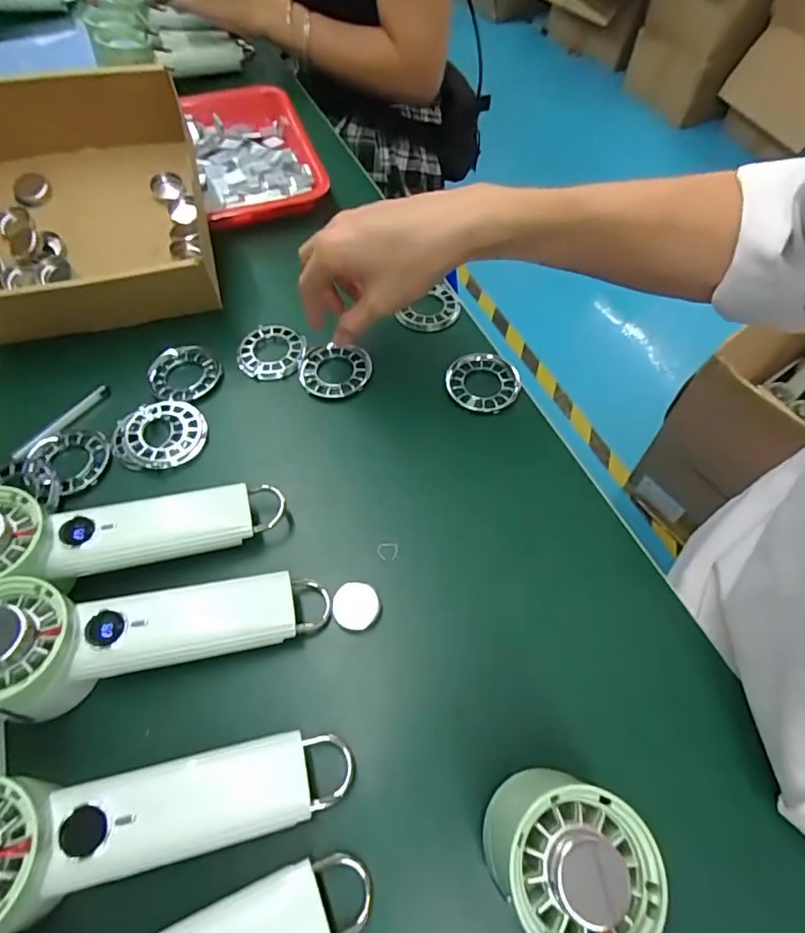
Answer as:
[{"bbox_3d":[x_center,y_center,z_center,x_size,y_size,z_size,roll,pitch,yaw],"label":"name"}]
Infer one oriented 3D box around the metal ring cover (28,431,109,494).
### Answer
[{"bbox_3d":[-0.242,-0.006,0.388,0.048,0.010,0.055,-34,64,-18],"label":"metal ring cover"}]

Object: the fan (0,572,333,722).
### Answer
[{"bbox_3d":[-0.148,0.097,0.302,0.188,0.060,0.062,-3,57,-20],"label":"fan"}]

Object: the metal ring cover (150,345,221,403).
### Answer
[{"bbox_3d":[-0.179,-0.077,0.434,0.056,0.011,0.053,-30,63,-16],"label":"metal ring cover"}]

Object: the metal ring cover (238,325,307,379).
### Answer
[{"bbox_3d":[-0.112,-0.099,0.449,0.053,0.006,0.055,10,59,7],"label":"metal ring cover"}]

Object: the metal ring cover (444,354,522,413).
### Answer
[{"bbox_3d":[0.067,-0.071,0.431,0.058,0.011,0.059,19,61,12],"label":"metal ring cover"}]

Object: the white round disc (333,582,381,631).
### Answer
[{"bbox_3d":[-0.029,0.087,0.330,0.029,0.005,0.029,0,58,1],"label":"white round disc"}]

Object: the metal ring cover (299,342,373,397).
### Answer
[{"bbox_3d":[-0.056,-0.080,0.438,0.058,0.005,0.055,3,59,3],"label":"metal ring cover"}]

